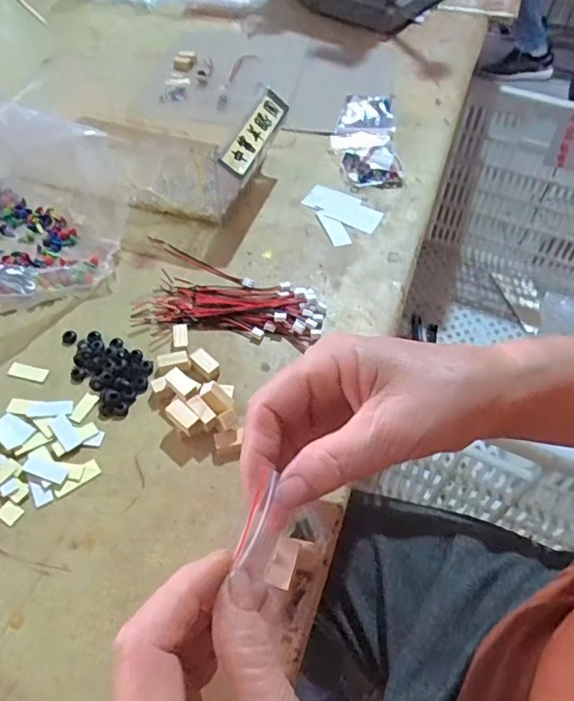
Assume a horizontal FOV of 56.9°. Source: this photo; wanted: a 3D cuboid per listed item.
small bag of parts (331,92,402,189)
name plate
[{"bbox_3d":[0.078,-0.214,0.535,0.062,0.013,0.142,1,53,0],"label":"small bag of parts"},{"bbox_3d":[-0.027,-0.183,0.449,0.024,0.006,0.112,32,56,-13],"label":"name plate"}]

